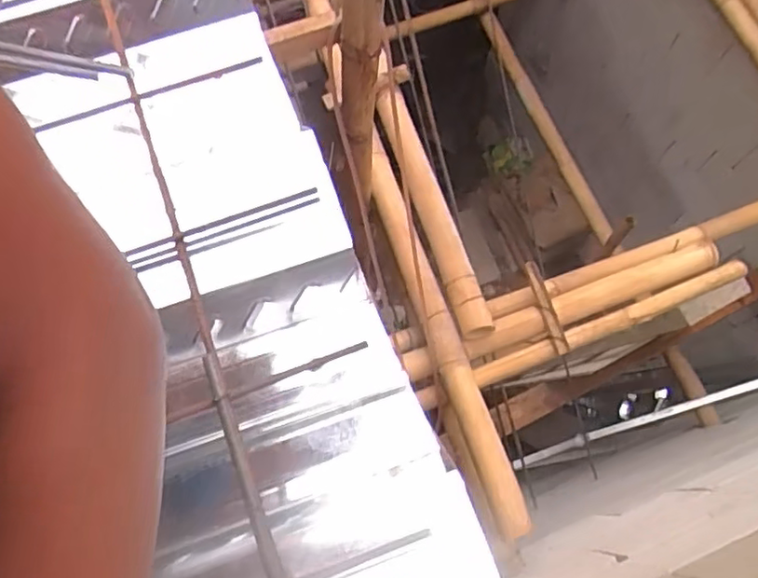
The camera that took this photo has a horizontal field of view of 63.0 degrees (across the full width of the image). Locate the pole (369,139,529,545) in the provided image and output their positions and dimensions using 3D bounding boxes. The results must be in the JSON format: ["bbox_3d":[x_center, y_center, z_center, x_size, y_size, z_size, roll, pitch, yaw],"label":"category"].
[{"bbox_3d":[0.154,0.097,1.531,0.087,0.076,1.124,-17,72,-5],"label":"pole"}]

